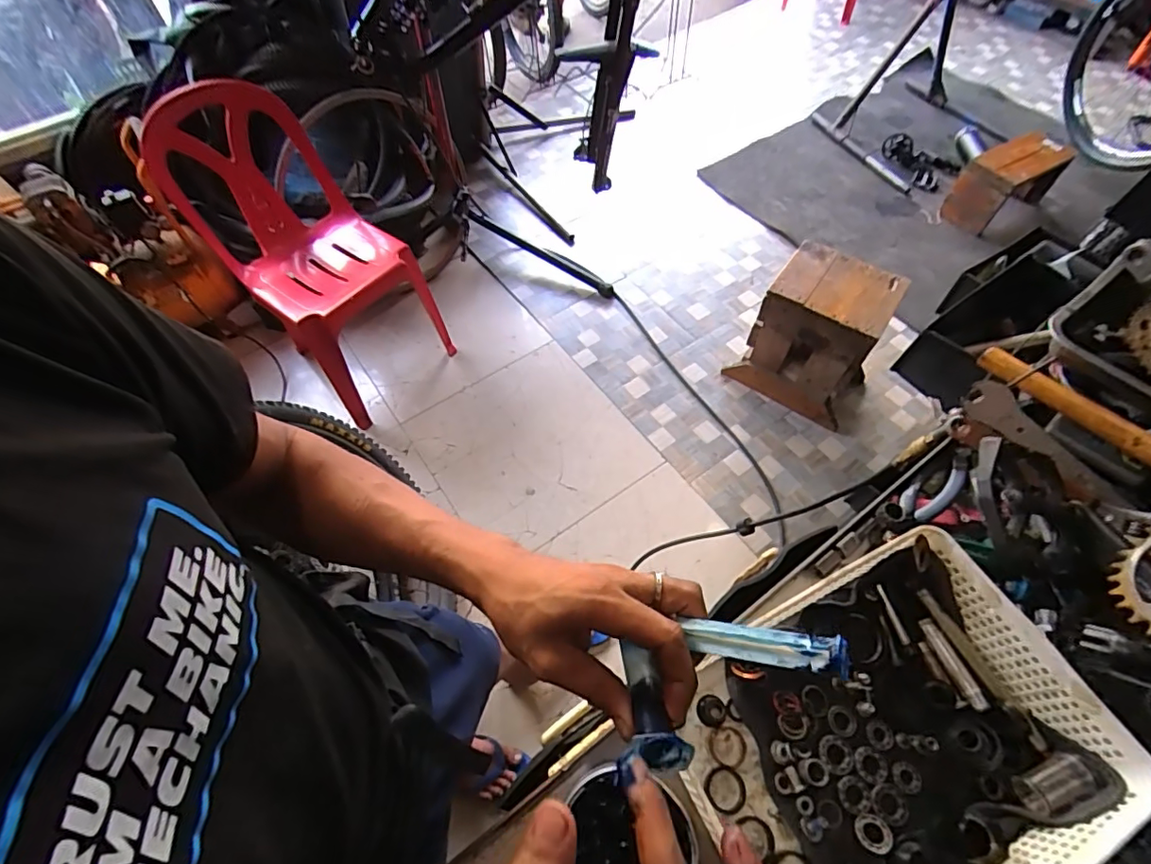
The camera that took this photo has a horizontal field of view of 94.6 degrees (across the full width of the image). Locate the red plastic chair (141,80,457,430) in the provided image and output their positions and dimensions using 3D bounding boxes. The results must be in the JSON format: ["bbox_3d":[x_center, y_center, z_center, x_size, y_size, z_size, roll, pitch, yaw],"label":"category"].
[{"bbox_3d":[-0.737,-0.502,1.548,0.456,0.752,0.531,-39,65,-20],"label":"red plastic chair"}]

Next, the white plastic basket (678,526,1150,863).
[{"bbox_3d":[0.263,0.263,0.456,0.324,0.074,0.267,-23,61,-12],"label":"white plastic basket"}]

